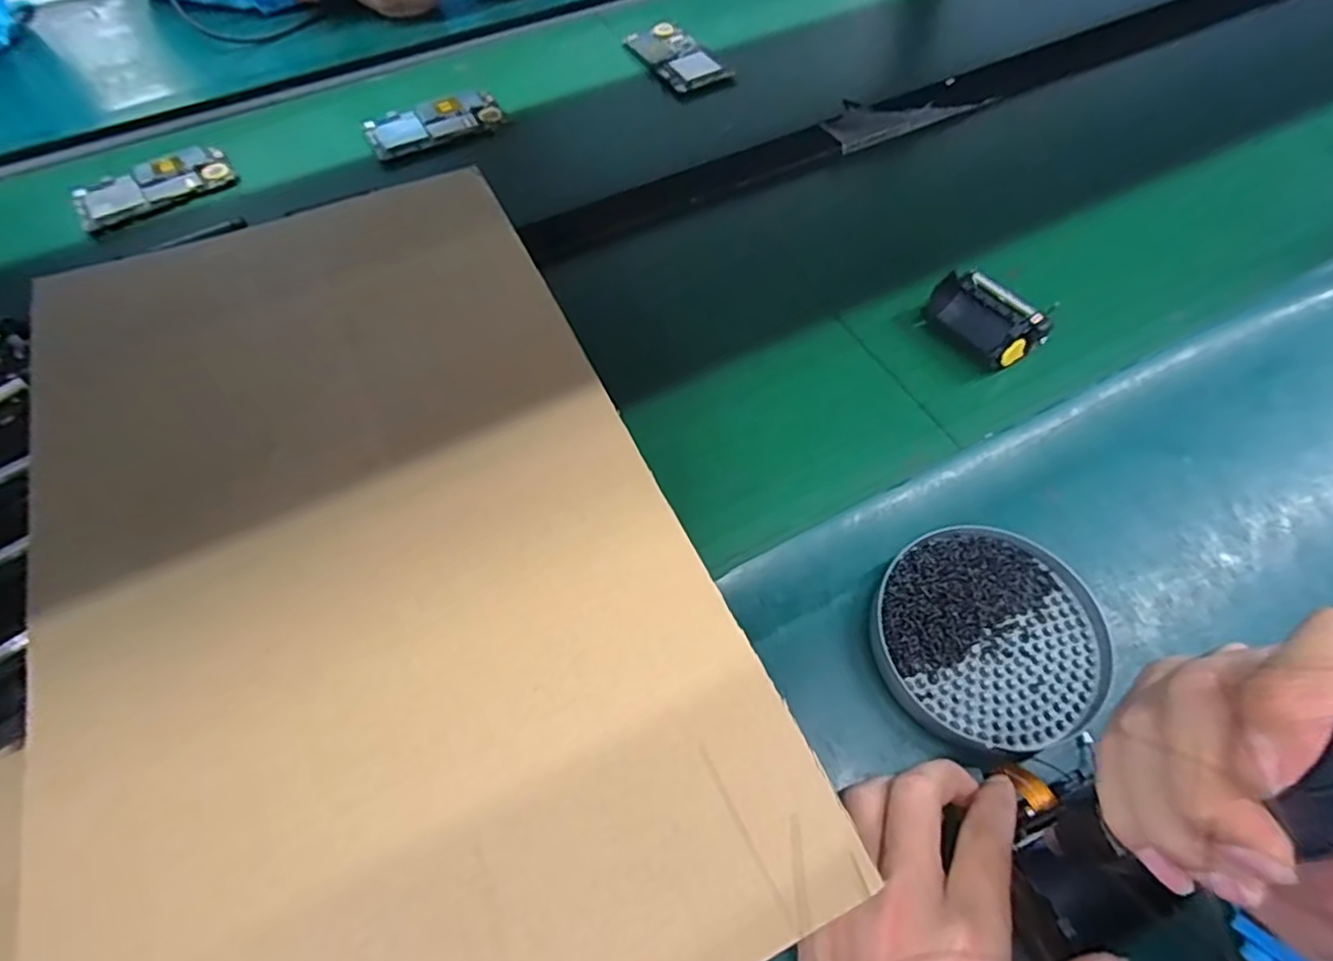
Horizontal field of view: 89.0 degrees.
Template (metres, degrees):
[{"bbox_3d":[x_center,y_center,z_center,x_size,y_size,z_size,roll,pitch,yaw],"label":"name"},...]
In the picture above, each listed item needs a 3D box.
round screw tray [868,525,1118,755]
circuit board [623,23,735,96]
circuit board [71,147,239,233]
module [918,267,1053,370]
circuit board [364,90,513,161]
[{"bbox_3d":[0.167,0.080,0.354,0.115,0.018,0.112,-1,59,1],"label":"round screw tray"},{"bbox_3d":[0.009,-0.425,0.681,0.065,0.013,0.108,-30,62,-16],"label":"circuit board"},{"bbox_3d":[-0.434,-0.251,0.577,0.119,0.011,0.061,-32,63,-17],"label":"circuit board"},{"bbox_3d":[0.220,-0.114,0.468,0.048,0.036,0.070,-32,63,-17],"label":"module"},{"bbox_3d":[-0.214,-0.332,0.626,0.123,0.008,0.072,-22,60,-11],"label":"circuit board"}]

